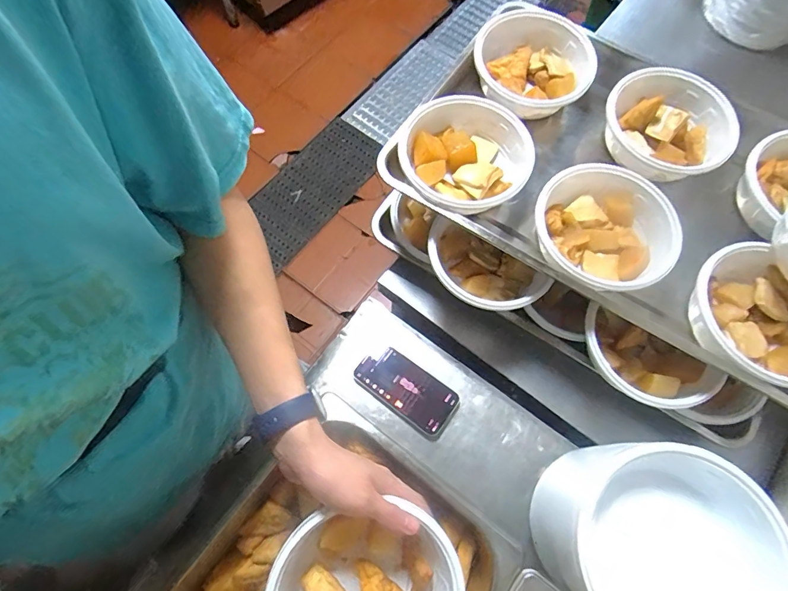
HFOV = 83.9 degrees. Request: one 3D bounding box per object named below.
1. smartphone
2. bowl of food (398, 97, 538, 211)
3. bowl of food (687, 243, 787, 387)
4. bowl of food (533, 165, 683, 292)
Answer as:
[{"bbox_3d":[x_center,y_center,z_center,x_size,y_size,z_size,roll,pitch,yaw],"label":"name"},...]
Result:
[{"bbox_3d":[0.017,0.131,0.611,0.144,0.017,0.072,35,73,13],"label":"smartphone"},{"bbox_3d":[0.089,-0.174,0.577,0.162,0.072,0.164,0,69,1],"label":"bowl of food"},{"bbox_3d":[0.413,0.033,0.502,0.161,0.065,0.149,42,75,15],"label":"bowl of food"},{"bbox_3d":[0.248,-0.085,0.539,0.173,0.067,0.148,-38,73,-13],"label":"bowl of food"}]

